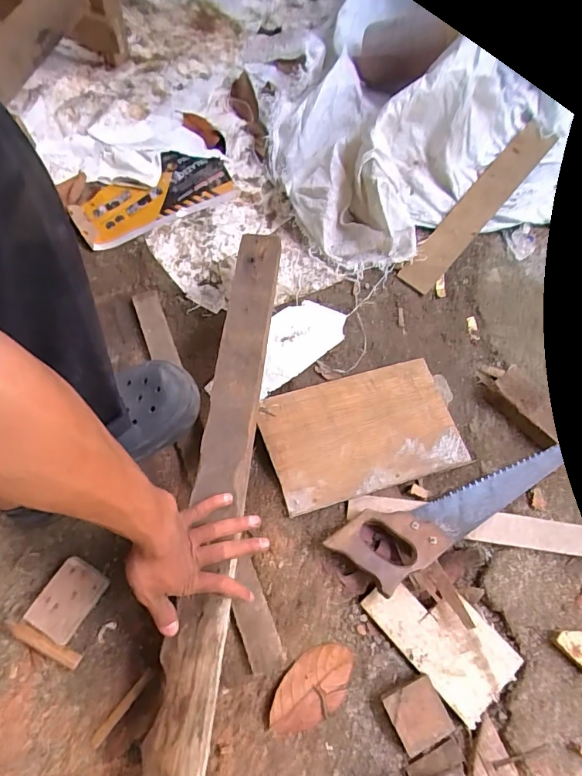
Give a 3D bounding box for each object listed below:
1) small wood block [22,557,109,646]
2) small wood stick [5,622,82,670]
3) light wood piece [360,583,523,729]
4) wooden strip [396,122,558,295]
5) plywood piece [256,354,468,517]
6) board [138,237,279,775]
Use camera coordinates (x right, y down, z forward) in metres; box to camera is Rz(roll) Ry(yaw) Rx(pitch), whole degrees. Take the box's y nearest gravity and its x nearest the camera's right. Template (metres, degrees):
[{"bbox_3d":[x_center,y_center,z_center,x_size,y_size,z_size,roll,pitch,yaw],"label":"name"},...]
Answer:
[{"bbox_3d":[-0.262,0.249,0.545,0.059,0.022,0.082,29,67,10],"label":"small wood block"},{"bbox_3d":[-0.283,0.292,0.527,0.091,0.015,0.017,25,66,9],"label":"small wood stick"},{"bbox_3d":[0.183,0.299,0.562,0.100,0.011,0.171,-39,72,-18],"label":"light wood piece"},{"bbox_3d":[0.344,-0.335,0.832,0.063,0.017,0.446,39,73,10],"label":"wooden strip"},{"bbox_3d":[0.097,0.062,0.654,0.262,0.018,0.171,-13,66,-9],"label":"plywood piece"},{"bbox_3d":[-0.087,0.154,0.521,0.065,0.024,0.824,6,65,0],"label":"board"}]

